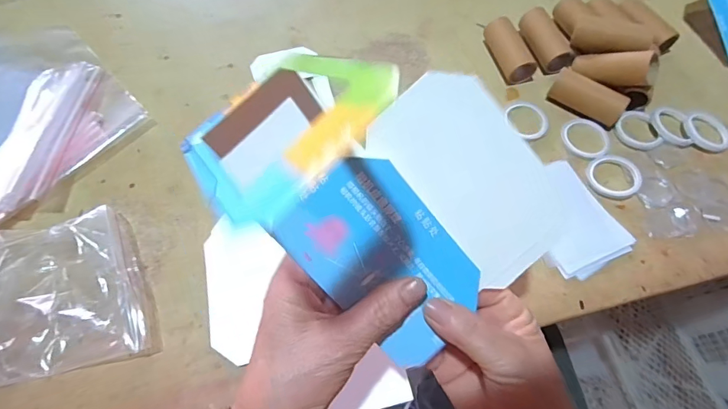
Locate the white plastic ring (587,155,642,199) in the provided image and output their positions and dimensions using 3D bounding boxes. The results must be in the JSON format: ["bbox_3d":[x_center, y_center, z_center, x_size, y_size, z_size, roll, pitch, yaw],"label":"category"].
[{"bbox_3d":[0.241,-0.028,0.404,0.045,0.008,0.044,0,64,-1],"label":"white plastic ring"}]

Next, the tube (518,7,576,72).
[{"bbox_3d":[0.204,-0.183,0.475,0.033,0.027,0.079,-15,65,-8],"label":"tube"}]

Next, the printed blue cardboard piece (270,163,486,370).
[{"bbox_3d":[0.013,0.031,0.238,0.073,0.004,0.123,-42,107,0],"label":"printed blue cardboard piece"}]

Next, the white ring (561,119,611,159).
[{"bbox_3d":[0.227,-0.068,0.428,0.046,0.004,0.048,0,64,-1],"label":"white ring"}]

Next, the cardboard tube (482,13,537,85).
[{"bbox_3d":[0.163,-0.173,0.470,0.029,0.026,0.078,-15,65,-8],"label":"cardboard tube"}]

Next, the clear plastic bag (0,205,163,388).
[{"bbox_3d":[-0.274,0.078,0.341,0.182,0.025,0.126,-15,65,-8],"label":"clear plastic bag"}]

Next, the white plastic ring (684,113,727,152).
[{"bbox_3d":[0.353,-0.076,0.432,0.045,0.009,0.046,0,64,-1],"label":"white plastic ring"}]

